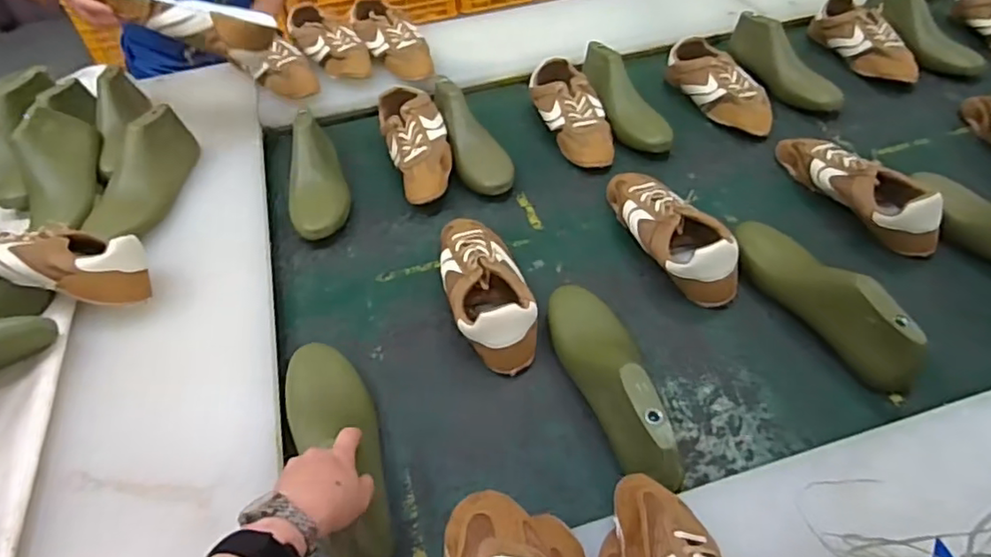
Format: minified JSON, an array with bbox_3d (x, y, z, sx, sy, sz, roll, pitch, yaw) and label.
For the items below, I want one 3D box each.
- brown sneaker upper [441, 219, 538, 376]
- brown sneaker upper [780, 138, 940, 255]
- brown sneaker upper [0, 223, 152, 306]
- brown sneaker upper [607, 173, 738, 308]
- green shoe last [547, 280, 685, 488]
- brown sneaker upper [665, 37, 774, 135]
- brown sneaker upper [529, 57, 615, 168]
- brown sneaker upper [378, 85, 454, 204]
[{"bbox_3d":[-0.017,0.001,0.783,0.100,0.070,0.255,-13,48,-6],"label":"brown sneaker upper"},{"bbox_3d":[0.521,-0.137,0.868,0.091,0.080,0.265,-18,49,-11],"label":"brown sneaker upper"},{"bbox_3d":[-0.554,-0.016,0.751,0.224,0.094,0.075,0,48,6],"label":"brown sneaker upper"},{"bbox_3d":[0.231,-0.072,0.829,0.090,0.075,0.268,-20,49,-12],"label":"brown sneaker upper"},{"bbox_3d":[0.127,0.098,0.664,0.086,0.096,0.280,-12,46,-8],"label":"green shoe last"},{"bbox_3d":[0.407,-0.343,1.080,0.093,0.080,0.244,-18,49,-11],"label":"brown sneaker upper"},{"bbox_3d":[0.132,-0.285,1.037,0.092,0.087,0.244,-14,48,-7],"label":"brown sneaker upper"},{"bbox_3d":[-0.128,-0.223,0.994,0.092,0.096,0.253,-17,49,-10],"label":"brown sneaker upper"}]

